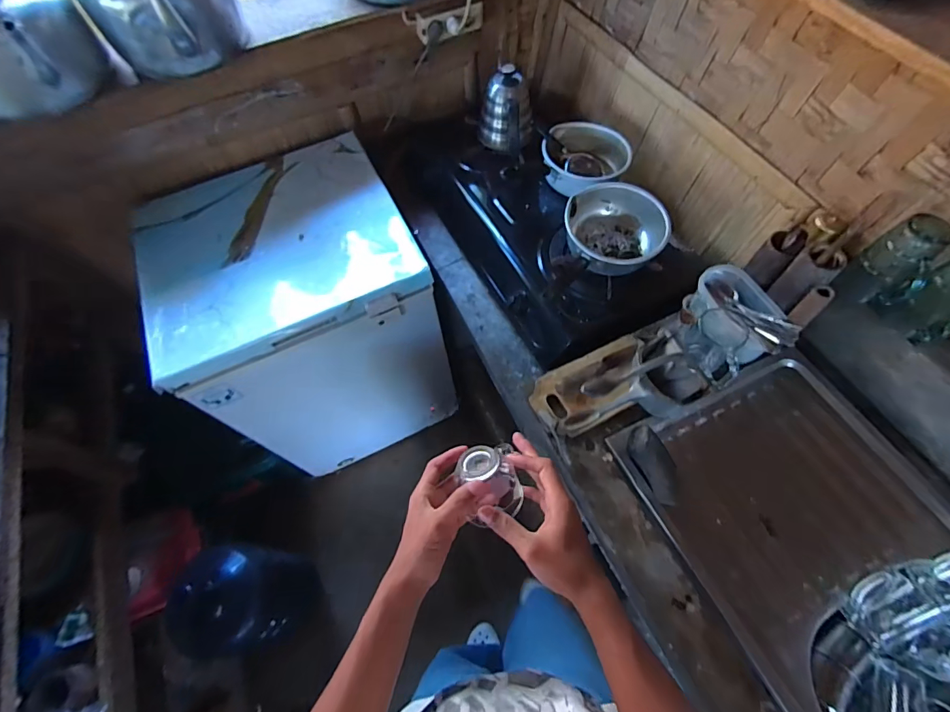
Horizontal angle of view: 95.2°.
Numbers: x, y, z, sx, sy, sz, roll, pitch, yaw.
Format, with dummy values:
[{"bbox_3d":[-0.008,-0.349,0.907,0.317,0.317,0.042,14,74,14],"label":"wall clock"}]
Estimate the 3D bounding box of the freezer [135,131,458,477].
[{"bbox_3d":[-0.461,-0.085,1.325,0.587,0.799,0.553,-23,64,-9],"label":"freezer"}]

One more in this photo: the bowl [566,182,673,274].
[{"bbox_3d":[0.269,-0.248,0.866,0.174,0.097,0.175,-1,62,2],"label":"bowl"}]

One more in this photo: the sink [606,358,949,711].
[{"bbox_3d":[0.559,0.370,0.602,0.404,0.109,0.743,-25,64,-10],"label":"sink"}]

